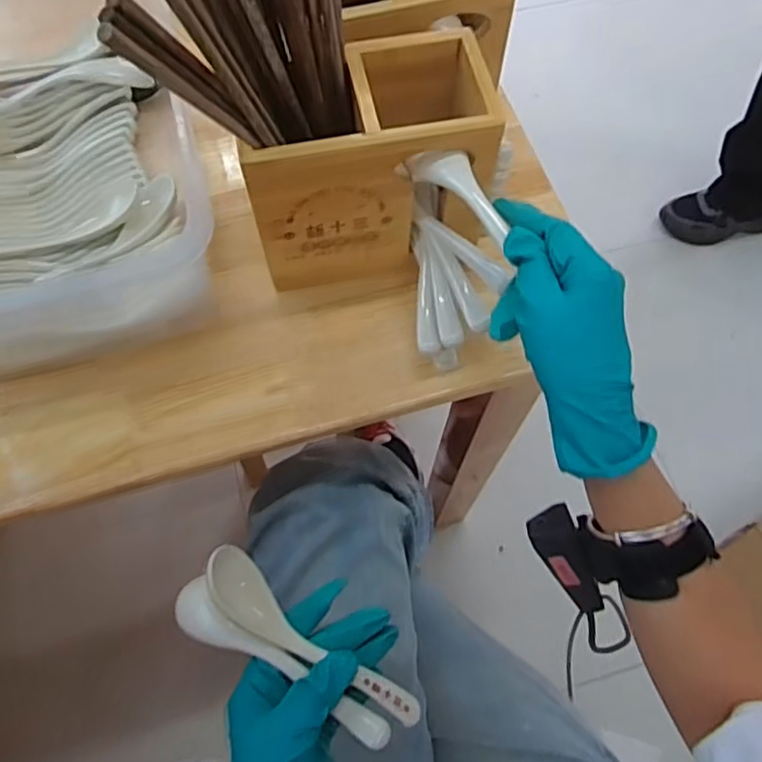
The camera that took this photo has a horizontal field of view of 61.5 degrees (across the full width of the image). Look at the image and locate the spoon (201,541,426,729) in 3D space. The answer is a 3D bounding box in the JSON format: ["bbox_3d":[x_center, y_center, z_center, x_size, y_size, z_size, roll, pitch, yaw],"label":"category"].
[{"bbox_3d":[-0.042,0.161,0.404,0.162,0.026,0.035,36,70,-4],"label":"spoon"}]

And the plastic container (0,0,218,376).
[{"bbox_3d":[-0.289,-0.195,0.520,0.260,0.139,0.403,-13,68,-6],"label":"plastic container"}]

